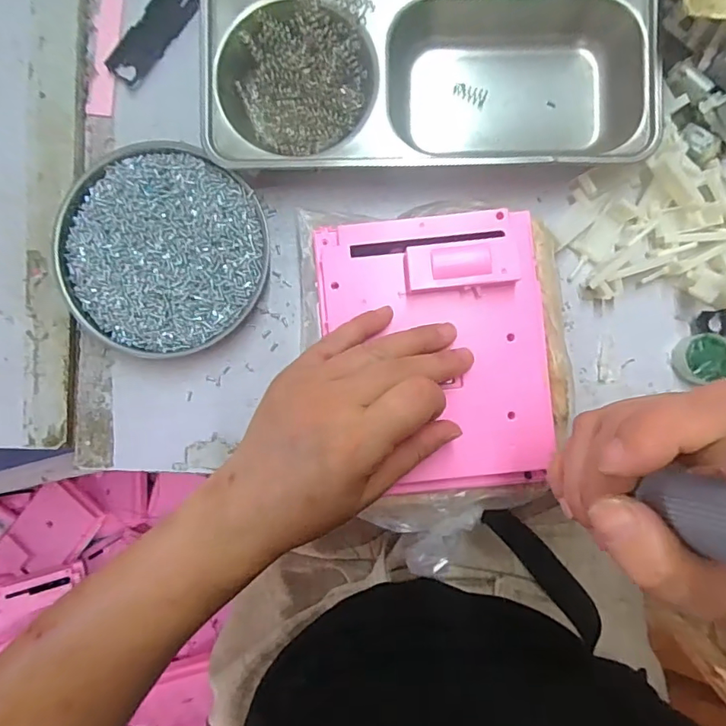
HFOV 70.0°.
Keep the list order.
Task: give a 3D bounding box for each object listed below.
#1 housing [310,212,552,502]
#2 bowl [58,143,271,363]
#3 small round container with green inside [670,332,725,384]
[{"bbox_3d":[0.042,-0.005,0.292,0.123,0.024,0.157,-7,91,2],"label":"housing"},{"bbox_3d":[-0.133,-0.074,0.340,0.136,0.022,0.131,0,92,2],"label":"bowl"},{"bbox_3d":[0.224,-0.004,0.342,0.033,0.016,0.030,0,92,2],"label":"small round container with green inside"}]

